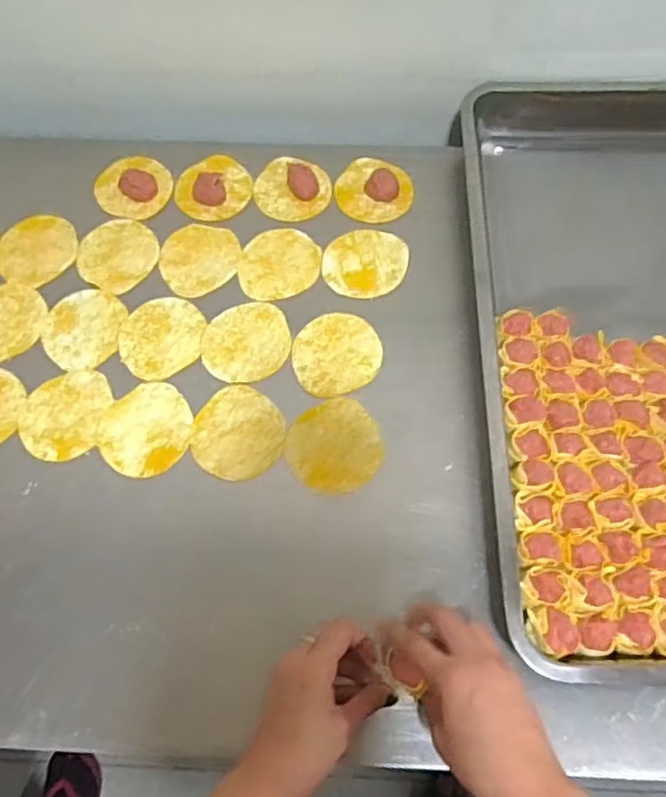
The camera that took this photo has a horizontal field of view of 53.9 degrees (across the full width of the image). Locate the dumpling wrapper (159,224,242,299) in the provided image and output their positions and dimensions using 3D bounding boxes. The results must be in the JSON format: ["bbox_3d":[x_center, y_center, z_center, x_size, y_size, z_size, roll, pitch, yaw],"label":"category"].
[{"bbox_3d":[-0.136,-0.144,0.664,0.083,0.004,0.080,0,65,-1],"label":"dumpling wrapper"}]

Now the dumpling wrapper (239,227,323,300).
[{"bbox_3d":[-0.053,-0.135,0.658,0.078,0.004,0.085,0,66,1],"label":"dumpling wrapper"}]

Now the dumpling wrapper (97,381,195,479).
[{"bbox_3d":[-0.164,0.027,0.579,0.083,0.006,0.085,0,62,0],"label":"dumpling wrapper"}]

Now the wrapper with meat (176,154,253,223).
[{"bbox_3d":[-0.128,-0.228,0.703,0.080,0.006,0.083,0,65,-1],"label":"wrapper with meat"}]

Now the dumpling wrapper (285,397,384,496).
[{"bbox_3d":[0.003,0.040,0.571,0.080,0.004,0.084,0,65,-1],"label":"dumpling wrapper"}]

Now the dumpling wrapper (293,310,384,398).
[{"bbox_3d":[0.004,-0.045,0.611,0.080,0.004,0.085,0,65,-1],"label":"dumpling wrapper"}]

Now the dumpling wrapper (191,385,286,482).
[{"bbox_3d":[-0.084,0.030,0.576,0.082,0.004,0.080,0,65,-1],"label":"dumpling wrapper"}]

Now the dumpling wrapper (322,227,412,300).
[{"bbox_3d":[0.032,-0.137,0.656,0.081,0.004,0.080,0,65,-1],"label":"dumpling wrapper"}]

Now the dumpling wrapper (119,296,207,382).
[{"bbox_3d":[-0.162,-0.060,0.621,0.077,0.004,0.087,3,65,0],"label":"dumpling wrapper"}]

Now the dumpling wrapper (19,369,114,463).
[{"bbox_3d":[-0.241,0.013,0.587,0.074,0.004,0.087,10,65,4],"label":"dumpling wrapper"}]

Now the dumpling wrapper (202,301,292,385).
[{"bbox_3d":[-0.081,-0.055,0.618,0.080,0.004,0.085,0,65,-1],"label":"dumpling wrapper"}]

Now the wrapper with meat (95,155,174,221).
[{"bbox_3d":[-0.214,-0.229,0.701,0.081,0.012,0.075,0,65,-1],"label":"wrapper with meat"}]

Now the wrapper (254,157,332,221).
[{"bbox_3d":[-0.044,-0.225,0.695,0.080,0.025,0.069,16,66,6],"label":"wrapper"}]

